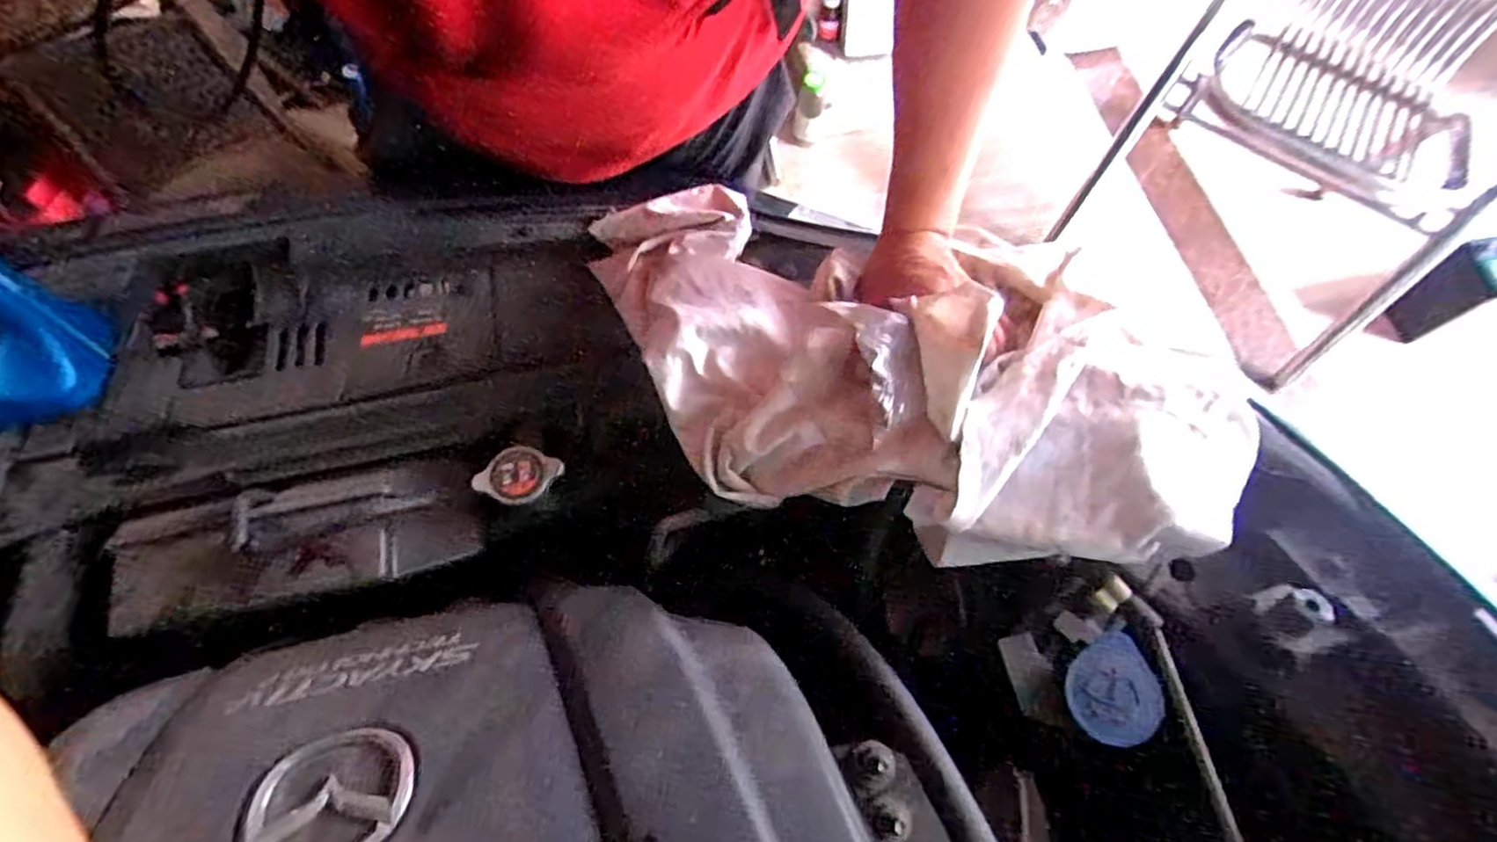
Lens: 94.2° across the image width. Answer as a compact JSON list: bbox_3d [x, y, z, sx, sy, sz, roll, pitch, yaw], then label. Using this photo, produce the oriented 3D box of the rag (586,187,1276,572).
[{"bbox_3d":[0.079,-0.055,0.481,0.477,0.121,0.234,25,69,21],"label":"rag"}]

